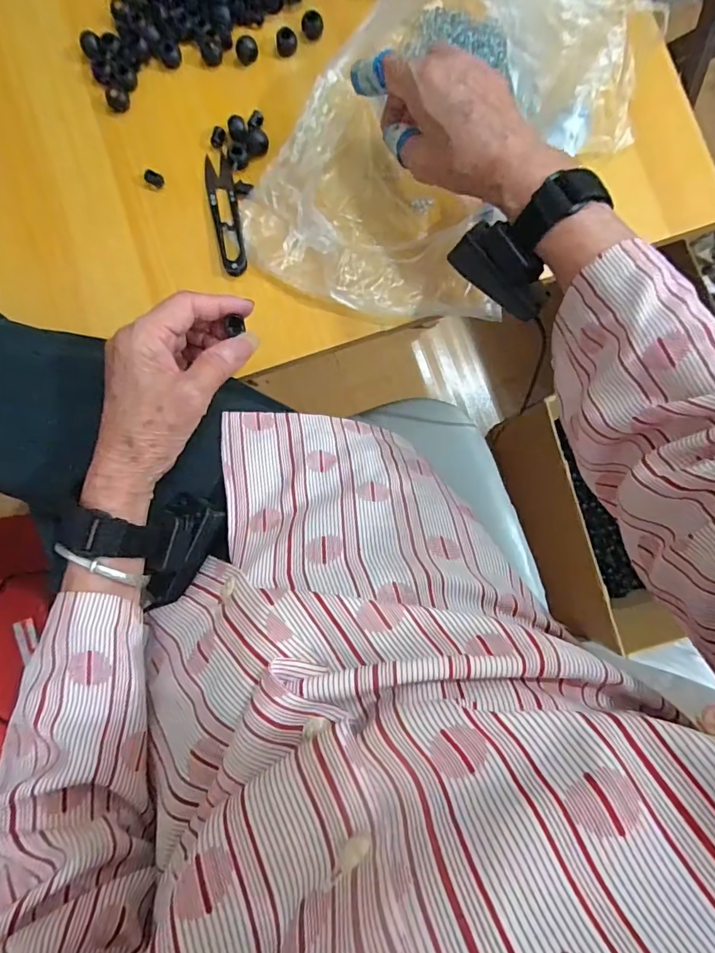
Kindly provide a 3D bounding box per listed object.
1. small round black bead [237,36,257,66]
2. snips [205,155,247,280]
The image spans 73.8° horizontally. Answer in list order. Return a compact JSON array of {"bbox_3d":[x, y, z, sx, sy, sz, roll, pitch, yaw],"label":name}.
[{"bbox_3d":[-0.091,-0.345,0.383,0.015,0.016,0.017,-41,87,-3],"label":"small round black bead"},{"bbox_3d":[-0.106,-0.209,0.379,0.022,0.006,0.100,-10,86,-1],"label":"snips"}]

